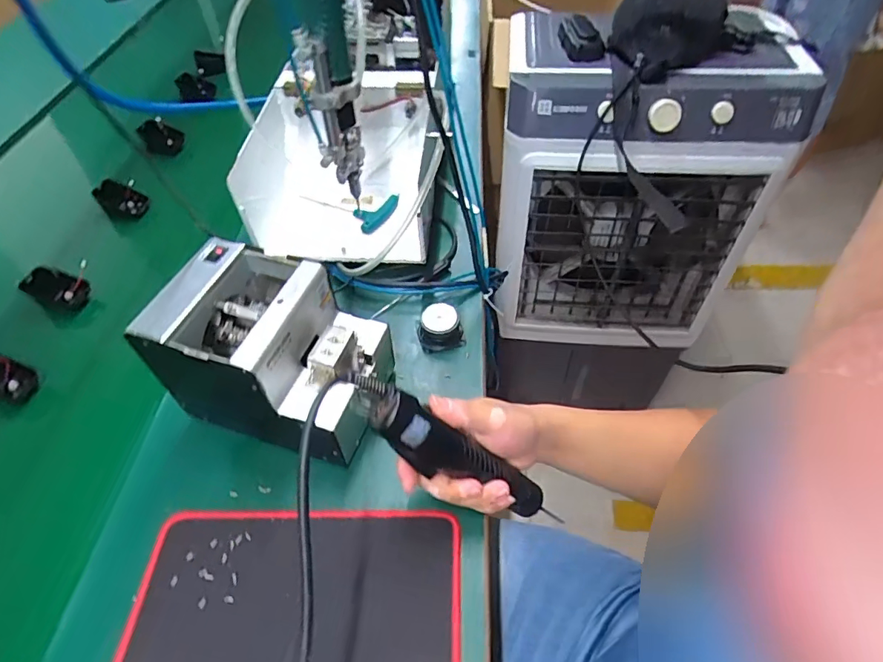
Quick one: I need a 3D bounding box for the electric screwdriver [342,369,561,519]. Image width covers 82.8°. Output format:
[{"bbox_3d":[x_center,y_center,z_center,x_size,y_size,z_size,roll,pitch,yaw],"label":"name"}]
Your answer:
[{"bbox_3d":[0.013,0.103,0.412,0.033,0.248,0.032,-25,41,34],"label":"electric screwdriver"}]

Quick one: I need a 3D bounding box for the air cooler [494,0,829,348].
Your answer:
[{"bbox_3d":[0.302,-0.244,0.866,0.389,0.516,0.236,4,51,6],"label":"air cooler"}]

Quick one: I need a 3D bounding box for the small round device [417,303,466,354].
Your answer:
[{"bbox_3d":[-0.002,-0.003,0.582,0.050,0.037,0.044,-11,51,-6],"label":"small round device"}]

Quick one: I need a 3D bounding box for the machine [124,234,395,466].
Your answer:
[{"bbox_3d":[-0.153,0.025,0.484,0.184,0.152,0.131,13,52,13],"label":"machine"}]

